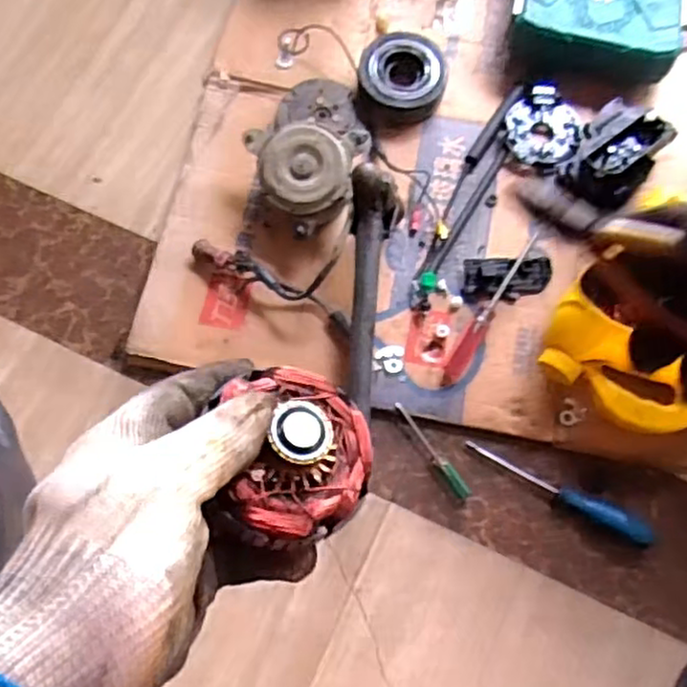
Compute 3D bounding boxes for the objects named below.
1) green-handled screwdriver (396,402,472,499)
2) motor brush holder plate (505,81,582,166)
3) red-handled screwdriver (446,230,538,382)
[{"bbox_3d":[0.091,0.110,0.734,0.017,0.022,0.114,-35,70,-12],"label":"green-handled screwdriver"},{"bbox_3d":[0.234,-0.254,0.834,0.083,0.027,0.099,12,73,3],"label":"motor brush holder plate"},{"bbox_3d":[0.160,-0.040,0.765,0.023,0.023,0.190,31,77,14],"label":"red-handled screwdriver"}]

